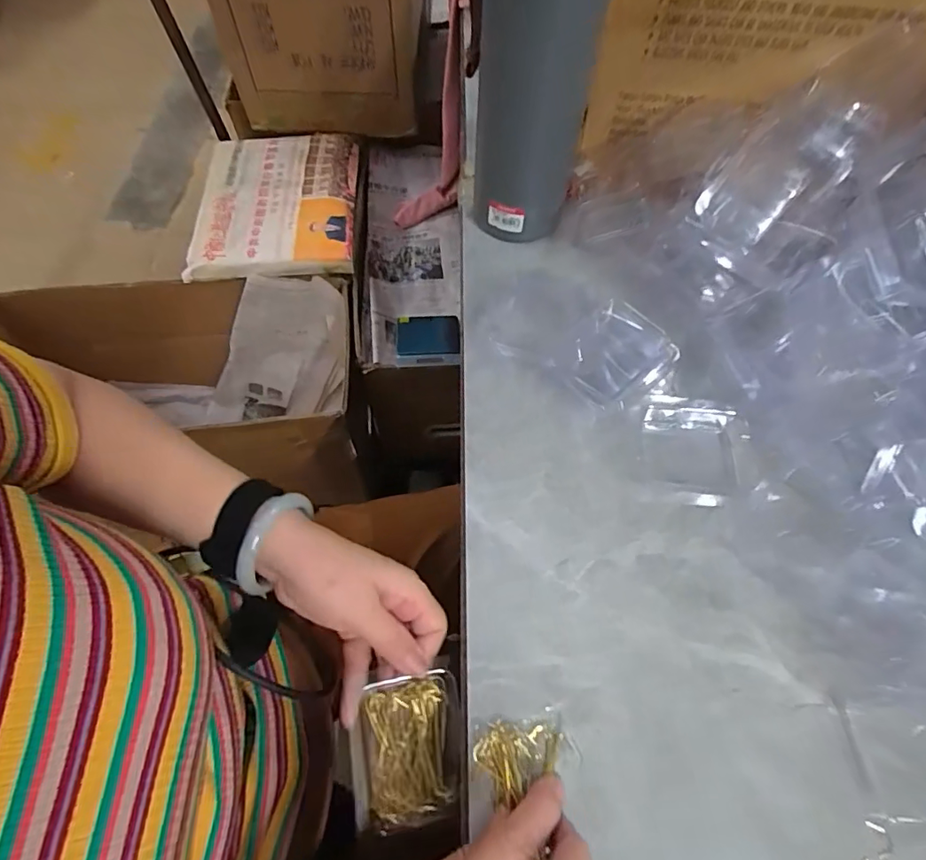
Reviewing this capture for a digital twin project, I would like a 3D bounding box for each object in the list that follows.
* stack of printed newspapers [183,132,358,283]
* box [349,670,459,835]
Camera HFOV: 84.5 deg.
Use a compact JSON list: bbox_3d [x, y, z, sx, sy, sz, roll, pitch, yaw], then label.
[{"bbox_3d":[-0.327,-0.415,0.903,0.265,0.034,0.336,-3,62,-3],"label":"stack of printed newspapers"},{"bbox_3d":[-0.034,0.195,0.312,0.067,0.017,0.076,-9,66,-6],"label":"box"}]

